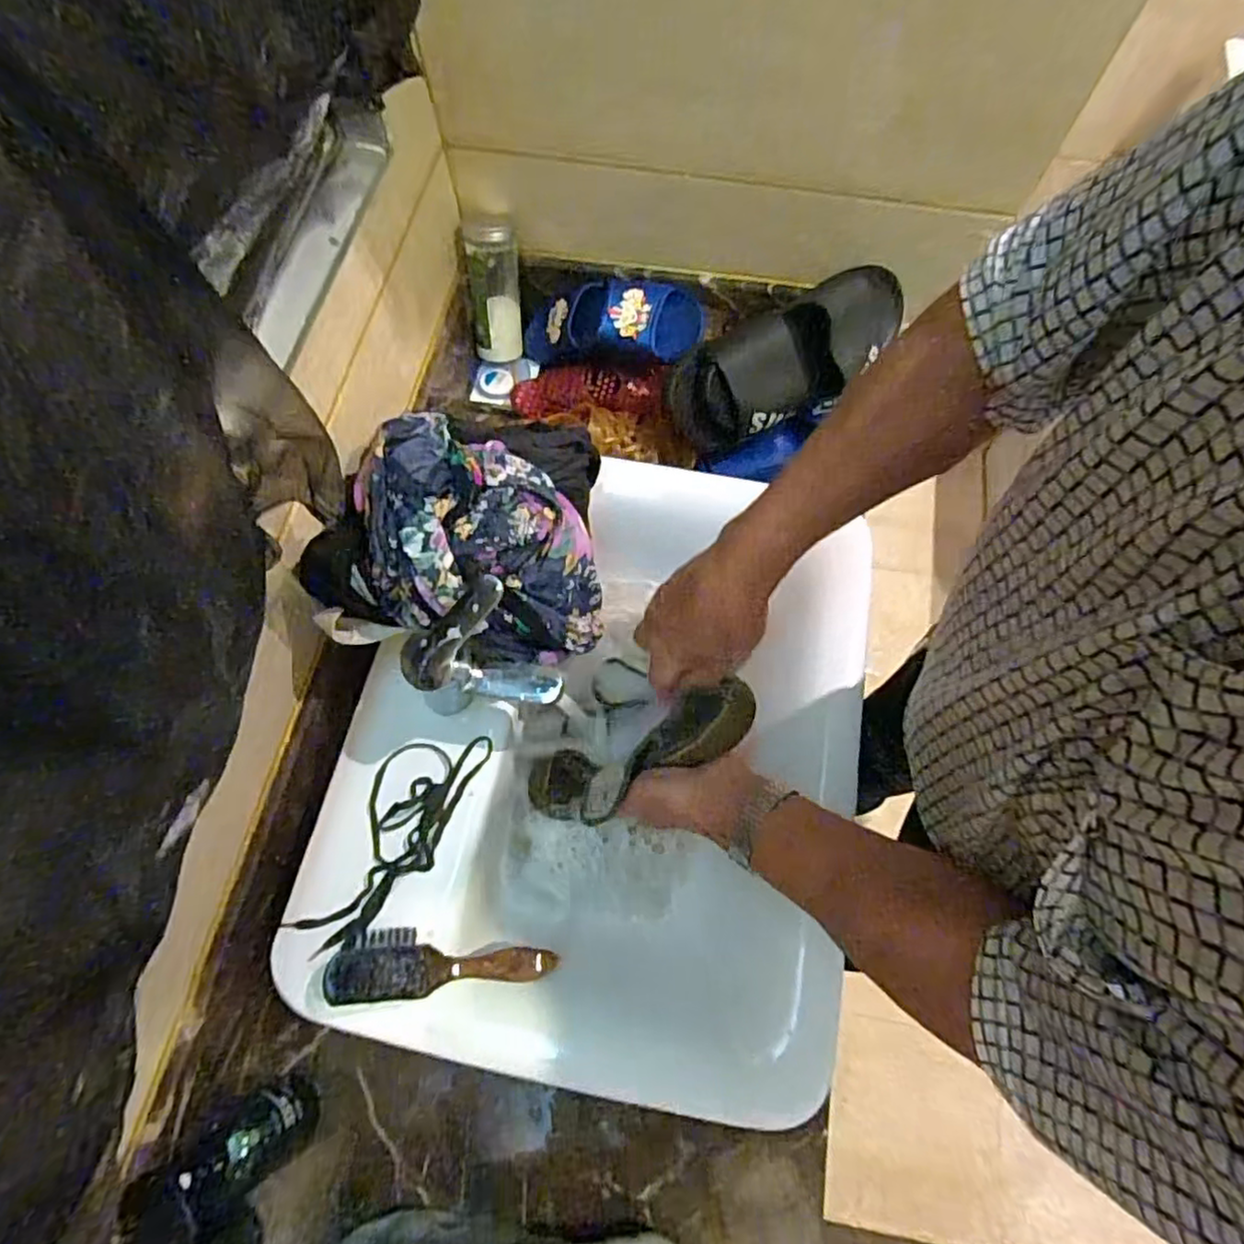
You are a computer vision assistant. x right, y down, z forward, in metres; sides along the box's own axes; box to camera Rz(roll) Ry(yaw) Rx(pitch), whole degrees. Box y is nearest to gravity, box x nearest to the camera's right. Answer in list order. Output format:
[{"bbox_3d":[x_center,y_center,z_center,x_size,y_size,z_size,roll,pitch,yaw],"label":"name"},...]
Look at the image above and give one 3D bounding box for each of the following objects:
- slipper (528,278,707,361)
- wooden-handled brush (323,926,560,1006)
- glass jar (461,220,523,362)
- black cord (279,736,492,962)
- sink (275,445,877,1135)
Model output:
[{"bbox_3d":[-0.024,-0.354,0.784,0.233,0.070,0.087,10,67,32],"label":"slipper"},{"bbox_3d":[-0.142,0.268,0.527,0.170,0.037,0.049,-2,70,-1],"label":"wooden-handled brush"},{"bbox_3d":[-0.156,-0.398,0.813,0.057,0.150,0.057,0,40,0],"label":"glass jar"},{"bbox_3d":[-0.195,0.179,0.565,0.081,0.025,0.203,24,71,8],"label":"black cord"},{"bbox_3d":[-0.010,0.111,0.640,0.469,0.128,0.564,13,70,5],"label":"sink"}]

